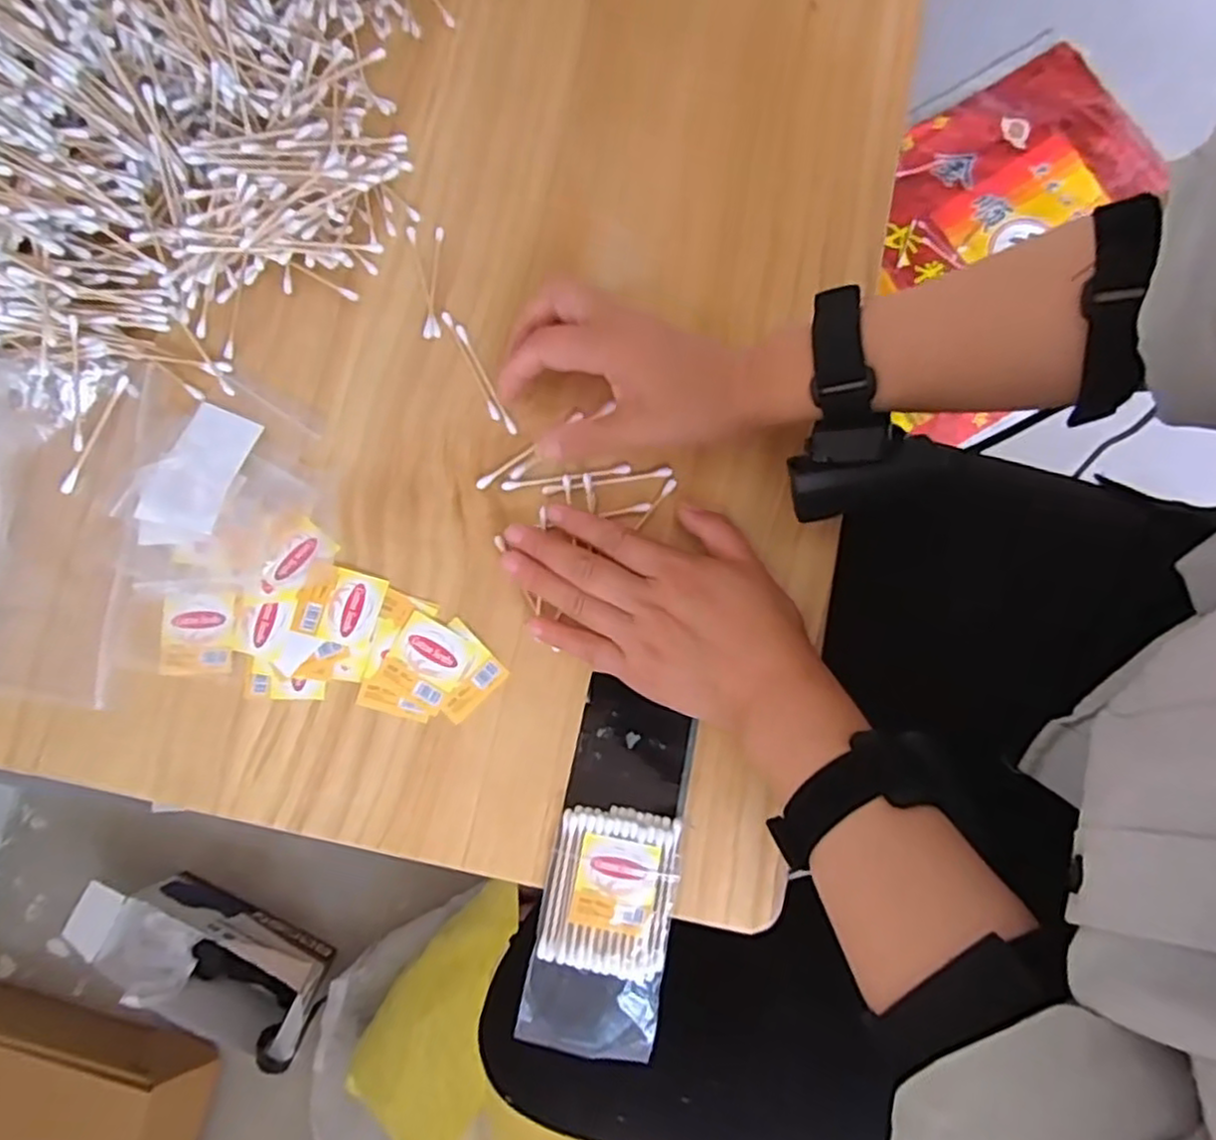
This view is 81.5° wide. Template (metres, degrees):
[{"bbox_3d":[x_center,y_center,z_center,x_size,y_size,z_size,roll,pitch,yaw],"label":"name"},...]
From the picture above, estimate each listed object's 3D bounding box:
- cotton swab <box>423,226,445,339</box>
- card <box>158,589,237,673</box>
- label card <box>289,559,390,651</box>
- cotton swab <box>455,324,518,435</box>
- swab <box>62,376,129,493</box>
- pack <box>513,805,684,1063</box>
[{"bbox_3d":[-0.101,-0.168,0.407,0.005,0.004,0.070,4,79,0],"label":"cotton swab"},{"bbox_3d":[-0.218,0.033,0.375,0.038,0.004,0.044,1,87,2],"label":"card"},{"bbox_3d":[-0.143,0.018,0.376,0.043,0.004,0.039,15,80,2],"label":"label card"},{"bbox_3d":[-0.069,-0.108,0.397,0.006,0.004,0.071,-26,81,-6],"label":"cotton swab"},{"bbox_3d":[-0.284,-0.075,0.390,0.006,0.006,0.071,23,80,3],"label":"swab"},{"bbox_3d":[-0.002,0.178,0.347,0.065,0.009,0.115,12,79,1],"label":"pack"}]

